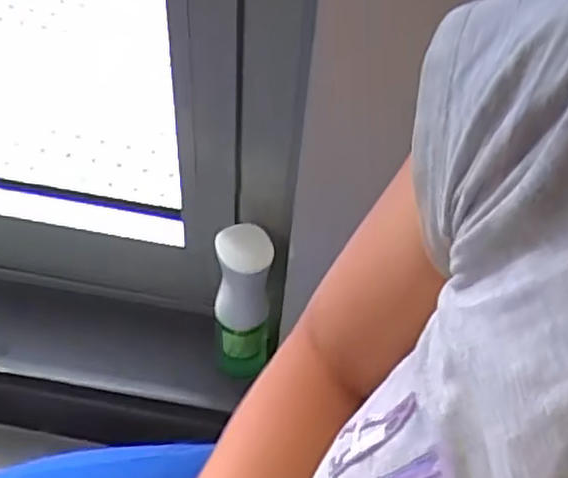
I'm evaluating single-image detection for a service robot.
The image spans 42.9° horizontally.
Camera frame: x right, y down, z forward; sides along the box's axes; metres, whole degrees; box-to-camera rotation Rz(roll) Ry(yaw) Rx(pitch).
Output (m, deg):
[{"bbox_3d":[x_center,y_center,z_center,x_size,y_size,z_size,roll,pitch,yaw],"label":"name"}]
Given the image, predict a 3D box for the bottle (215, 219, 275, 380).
[{"bbox_3d":[-0.040,0.064,0.710,0.050,0.200,0.053,3,52,-2],"label":"bottle"}]

